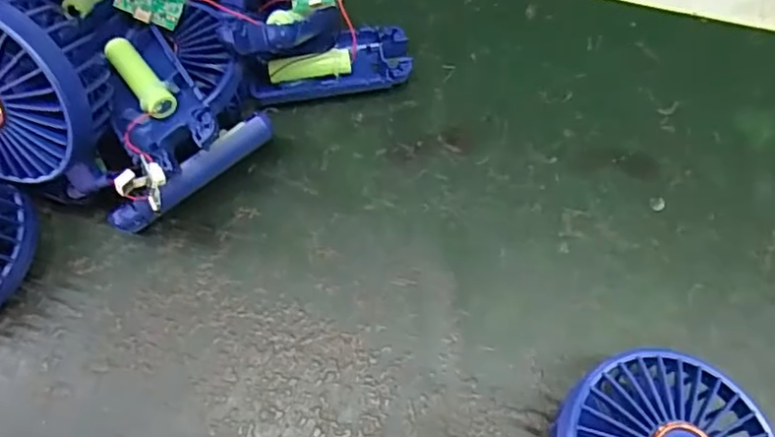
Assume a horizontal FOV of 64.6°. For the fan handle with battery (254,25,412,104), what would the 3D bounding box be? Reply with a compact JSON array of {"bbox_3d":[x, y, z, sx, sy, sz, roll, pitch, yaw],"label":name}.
[{"bbox_3d":[-0.034,-0.092,0.368,0.093,0.020,0.046,-8,65,-2],"label":"fan handle with battery"}]

